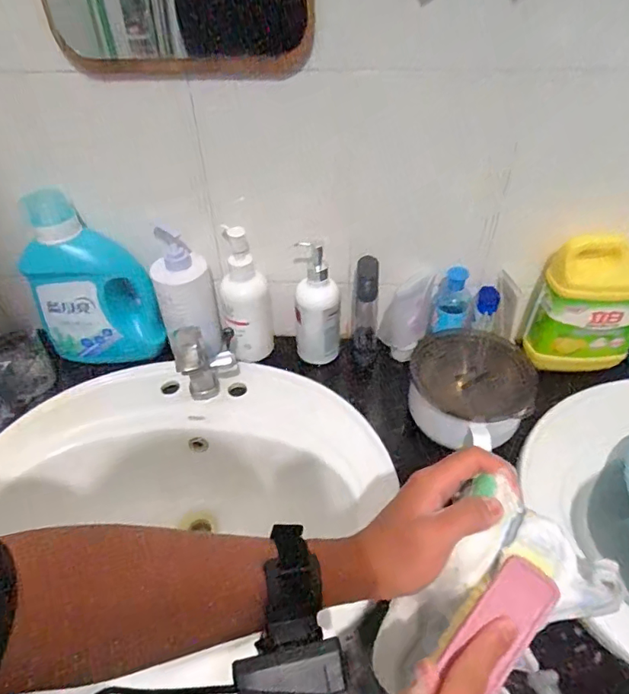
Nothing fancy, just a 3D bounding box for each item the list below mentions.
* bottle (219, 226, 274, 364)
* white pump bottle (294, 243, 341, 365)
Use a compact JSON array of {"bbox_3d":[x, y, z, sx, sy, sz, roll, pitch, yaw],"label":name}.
[{"bbox_3d":[-0.105,-0.077,0.752,0.071,0.206,0.084,-8,44,-7],"label":"bottle"},{"bbox_3d":[0.004,-0.071,0.758,0.069,0.186,0.077,-1,43,0],"label":"white pump bottle"}]

